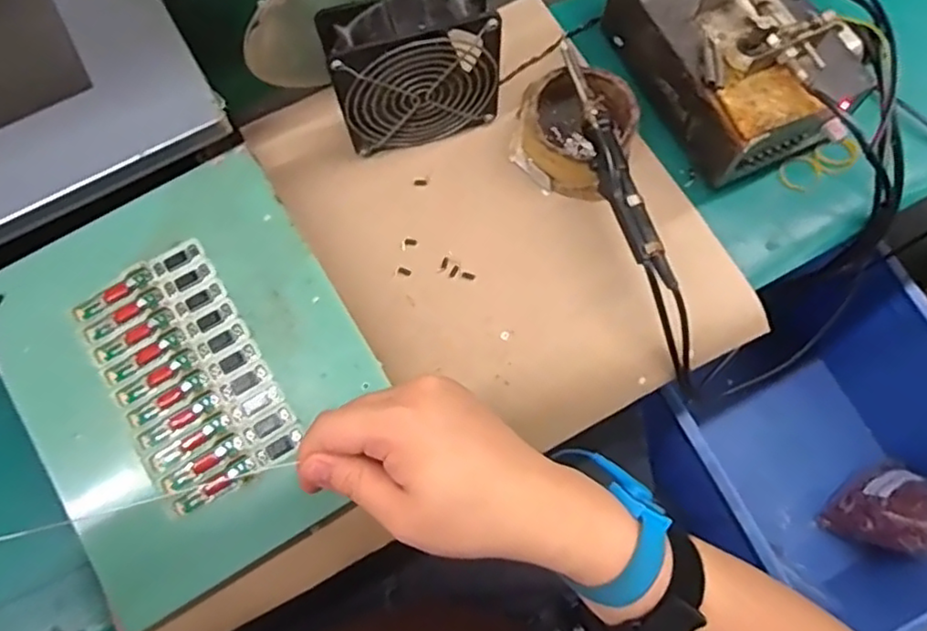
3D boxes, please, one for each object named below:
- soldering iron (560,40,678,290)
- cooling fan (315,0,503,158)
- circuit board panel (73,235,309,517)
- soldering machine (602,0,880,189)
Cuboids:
[{"bbox_3d":[0.105,-0.114,0.463,0.025,0.017,0.201,-16,72,-4],"label":"soldering iron"},{"bbox_3d":[-0.035,-0.180,0.479,0.119,0.117,0.042,-15,72,-3],"label":"cooling fan"},{"bbox_3d":[-0.188,0.040,0.441,0.096,0.004,0.163,-31,81,-6],"label":"circuit board panel"},{"bbox_3d":[0.204,-0.226,0.498,0.133,0.115,0.216,-22,72,-6],"label":"soldering machine"}]

